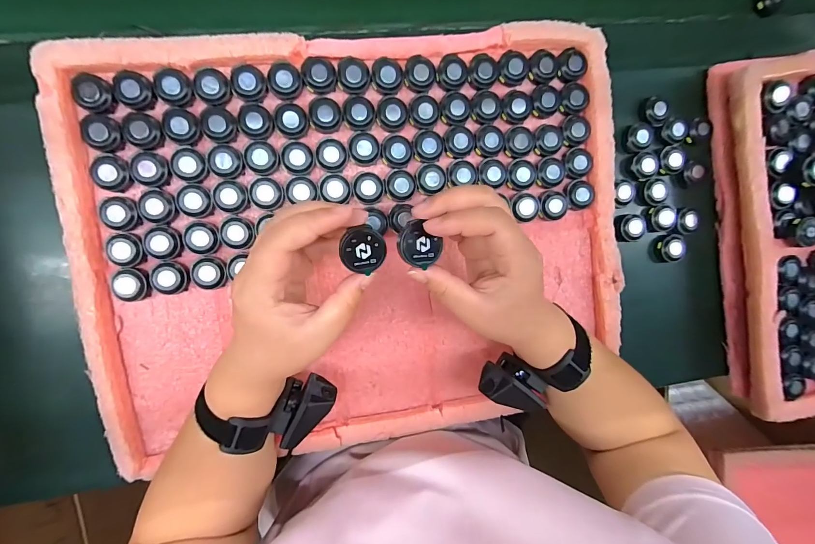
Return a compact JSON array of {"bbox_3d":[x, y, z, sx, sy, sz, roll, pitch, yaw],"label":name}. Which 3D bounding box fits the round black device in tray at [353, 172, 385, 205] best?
[{"bbox_3d":[-0.037,-0.080,0.329,0.028,0.011,0.028,0,92,-8],"label":"round black device in tray"}]

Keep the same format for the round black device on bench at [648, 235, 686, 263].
[{"bbox_3d":[0.293,-0.026,0.398,0.026,0.026,0.029,-12,94,-8],"label":"round black device on bench"}]

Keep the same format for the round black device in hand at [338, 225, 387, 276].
[{"bbox_3d":[-0.028,-0.013,0.221,0.028,0.006,0.028,0,92,-8],"label":"round black device in hand"}]

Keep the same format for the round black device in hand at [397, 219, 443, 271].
[{"bbox_3d":[0.007,-0.017,0.225,0.030,0.006,0.025,41,86,-7],"label":"round black device in hand"}]

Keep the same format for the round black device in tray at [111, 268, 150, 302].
[{"bbox_3d":[-0.239,0.011,0.307,0.029,0.015,0.028,0,92,-8],"label":"round black device in tray"}]

